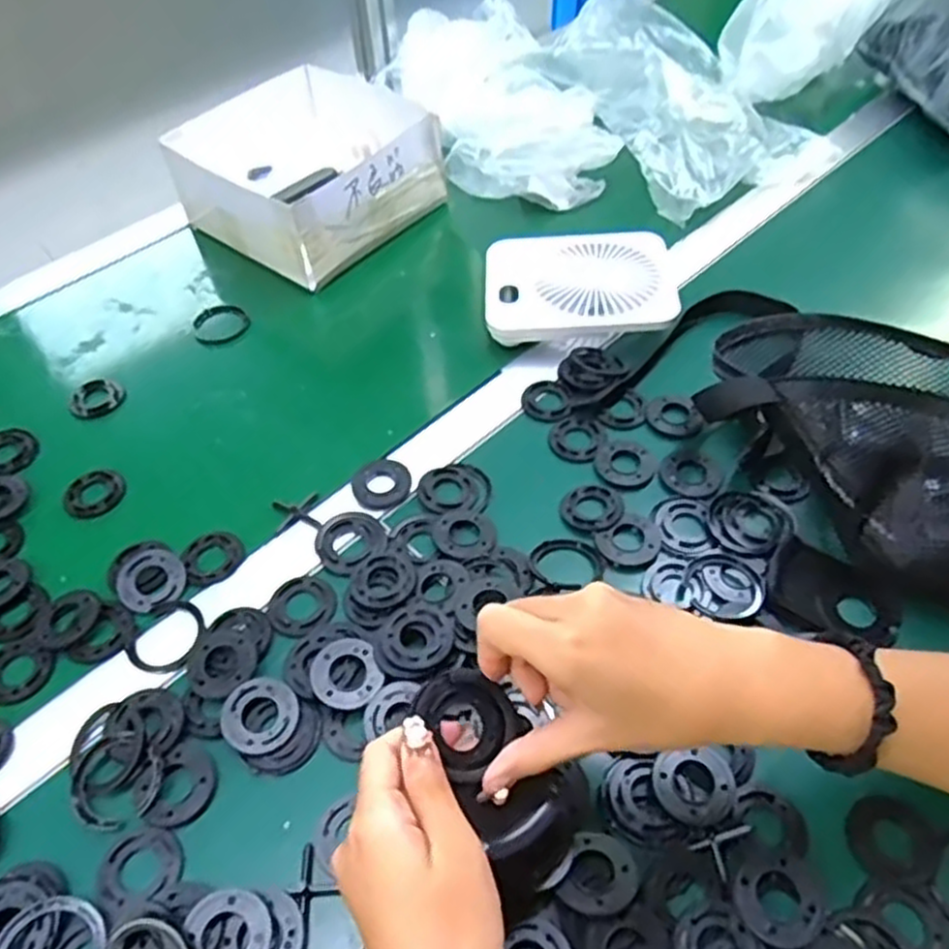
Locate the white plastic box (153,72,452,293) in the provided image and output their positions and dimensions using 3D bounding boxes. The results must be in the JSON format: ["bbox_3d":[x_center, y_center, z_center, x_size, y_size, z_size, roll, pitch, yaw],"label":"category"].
[{"bbox_3d":[-0.164,-0.321,0.792,0.219,0.092,0.242,31,58,25],"label":"white plastic box"}]

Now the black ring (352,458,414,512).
[{"bbox_3d":[-0.069,0.006,0.562,0.044,0.006,0.039,-25,54,-18],"label":"black ring"}]

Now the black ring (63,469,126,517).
[{"bbox_3d":[-0.289,0.013,0.574,0.044,0.004,0.045,-1,50,1],"label":"black ring"}]

